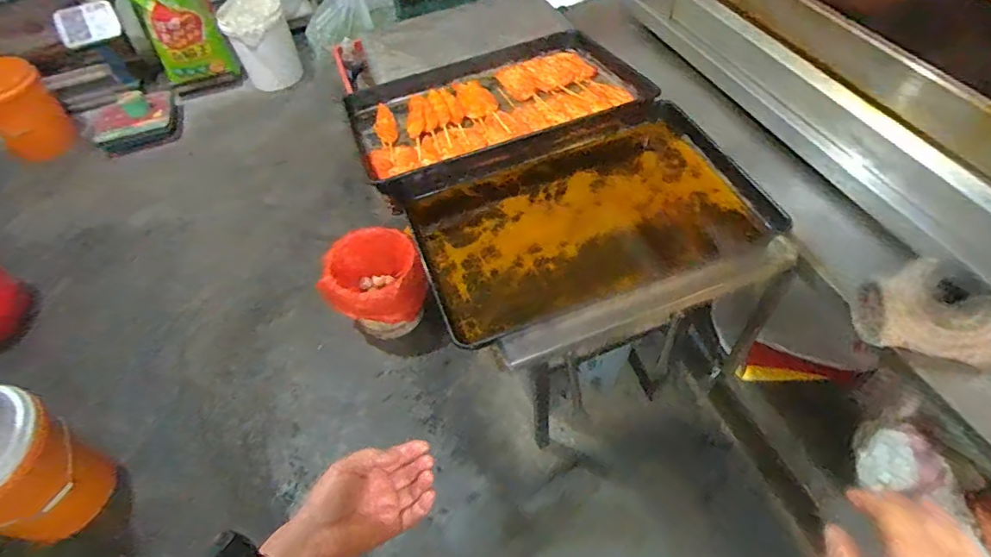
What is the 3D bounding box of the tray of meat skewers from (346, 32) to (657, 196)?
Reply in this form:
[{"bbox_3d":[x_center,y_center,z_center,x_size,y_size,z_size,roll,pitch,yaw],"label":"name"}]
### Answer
[{"bbox_3d":[-0.016,-0.386,1.153,0.607,0.071,0.417,-23,55,-11],"label":"tray of meat skewers"}]

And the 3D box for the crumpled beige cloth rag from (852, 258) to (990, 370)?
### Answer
[{"bbox_3d":[0.651,0.055,0.787,0.189,0.073,0.161,-12,53,-3],"label":"crumpled beige cloth rag"}]

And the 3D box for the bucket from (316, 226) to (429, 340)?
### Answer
[{"bbox_3d":[-0.367,0.032,1.620,0.276,0.268,0.254,-3,53,4],"label":"bucket"}]

